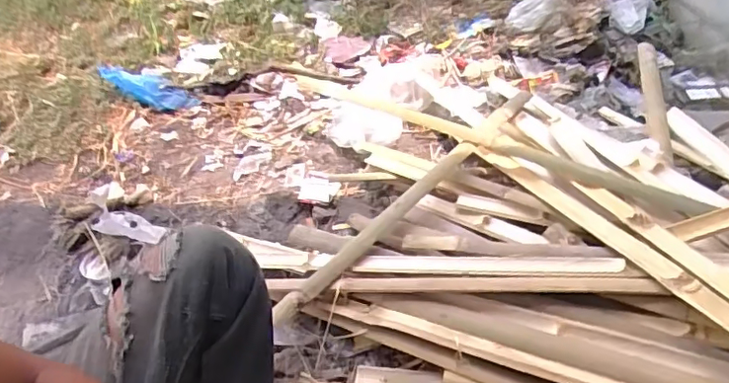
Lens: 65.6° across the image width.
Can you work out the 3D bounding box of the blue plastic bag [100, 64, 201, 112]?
[{"bbox_3d":[-0.562,-0.264,1.436,0.290,0.053,0.102,22,45,8],"label":"blue plastic bag"}]

